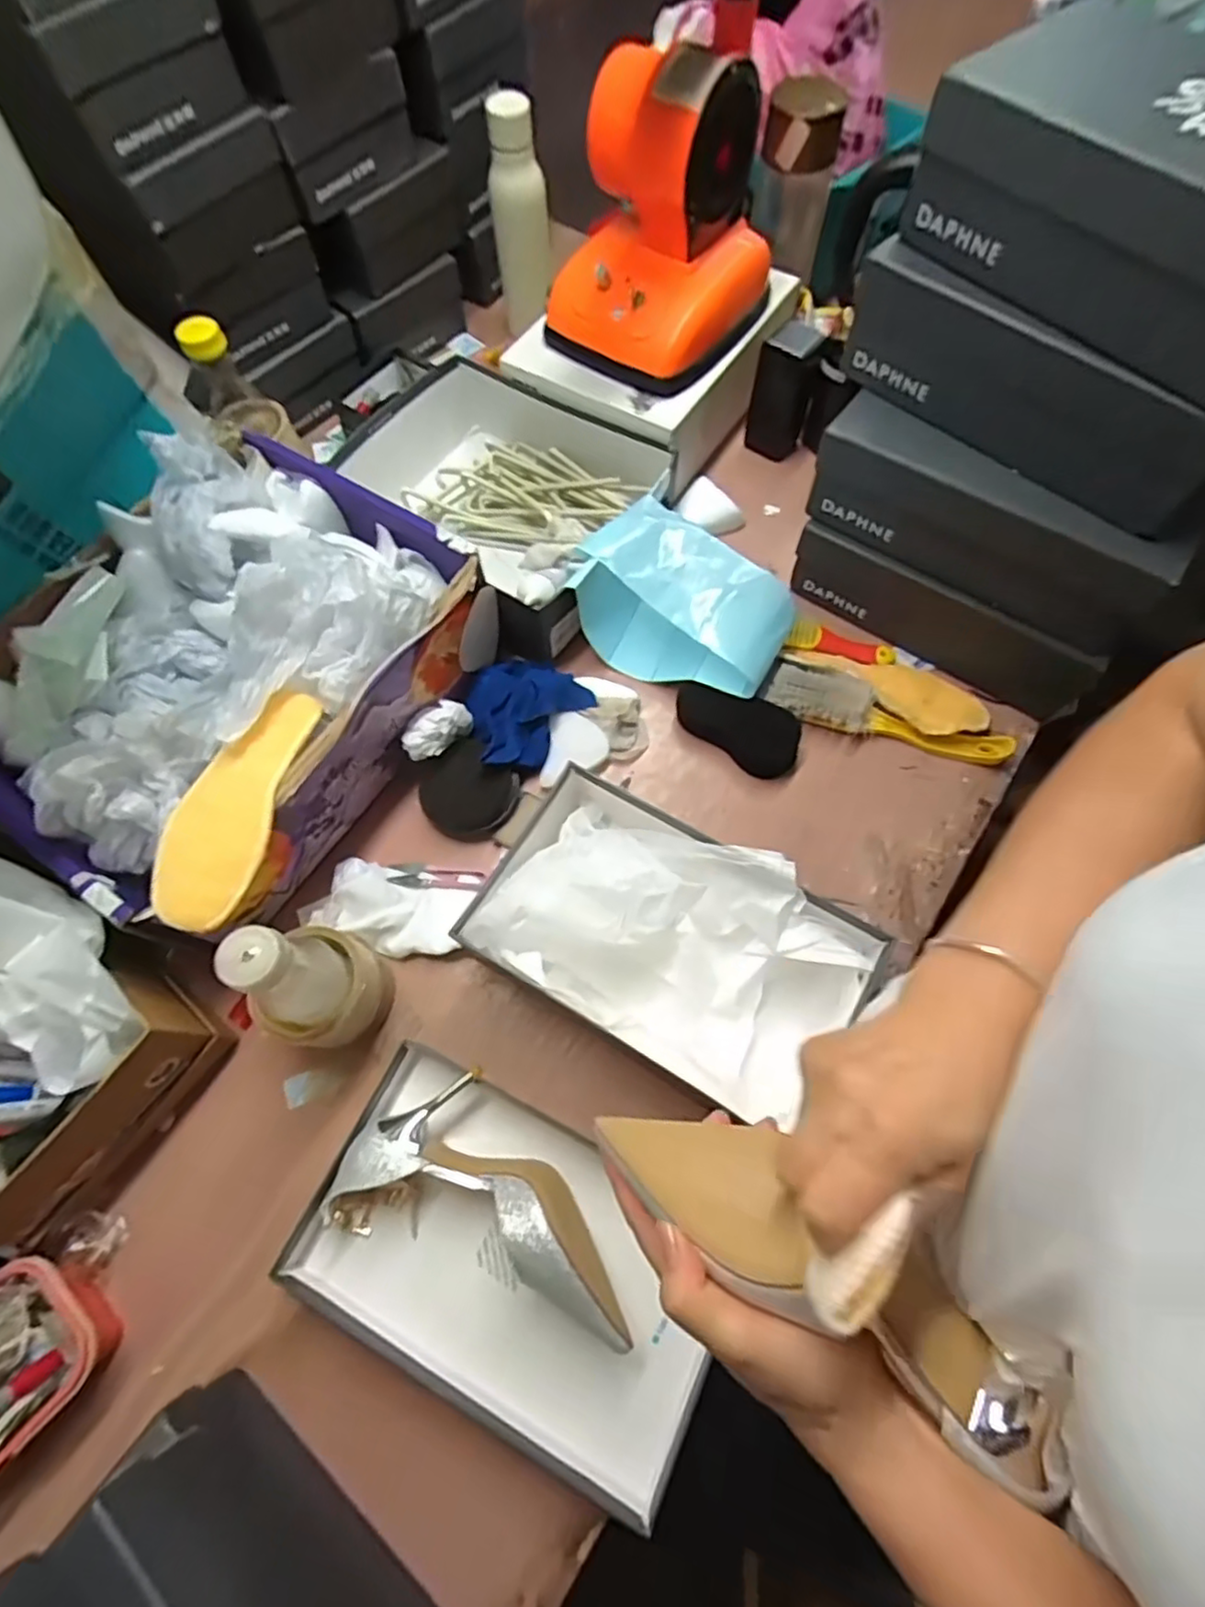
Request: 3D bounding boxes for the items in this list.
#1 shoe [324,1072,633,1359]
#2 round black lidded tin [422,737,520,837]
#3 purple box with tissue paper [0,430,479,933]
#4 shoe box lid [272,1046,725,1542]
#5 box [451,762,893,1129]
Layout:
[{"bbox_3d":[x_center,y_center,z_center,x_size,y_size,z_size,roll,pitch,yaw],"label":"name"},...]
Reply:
[{"bbox_3d":[-0.082,0.283,0.501,0.231,0.069,0.131,15,69,8],"label":"shoe"},{"bbox_3d":[-0.129,-0.012,0.644,0.089,0.019,0.088,33,96,10],"label":"round black lidded tin"},{"bbox_3d":[-0.329,-0.116,0.599,0.333,0.148,0.400,29,71,13],"label":"purple box with tissue paper"},{"bbox_3d":[-0.066,0.335,0.499,0.304,0.032,0.180,24,70,11],"label":"shoe box lid"},{"bbox_3d":[0.053,0.108,0.548,0.293,0.101,0.170,27,71,12],"label":"box"}]

